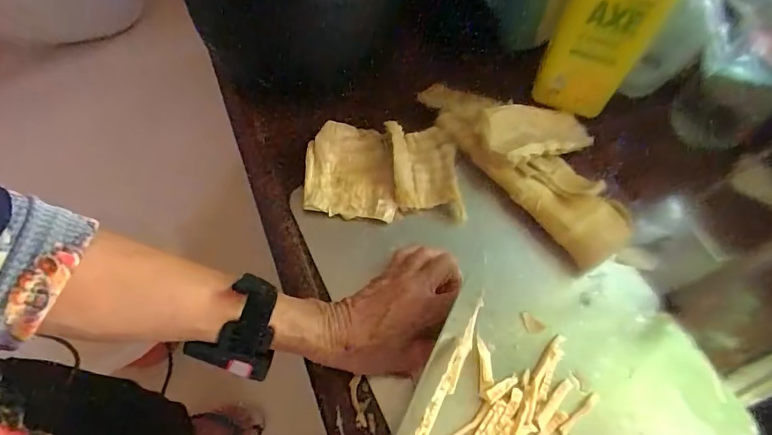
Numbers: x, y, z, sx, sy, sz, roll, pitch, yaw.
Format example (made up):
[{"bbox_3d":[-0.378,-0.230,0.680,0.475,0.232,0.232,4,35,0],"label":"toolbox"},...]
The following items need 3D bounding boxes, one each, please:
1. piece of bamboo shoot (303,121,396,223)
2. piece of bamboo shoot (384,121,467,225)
[{"bbox_3d":[-0.037,-0.051,0.460,0.089,0.021,0.108,1,61,-4],"label":"piece of bamboo shoot"},{"bbox_3d":[0.040,-0.049,0.458,0.067,0.022,0.107,-4,62,-6],"label":"piece of bamboo shoot"}]

